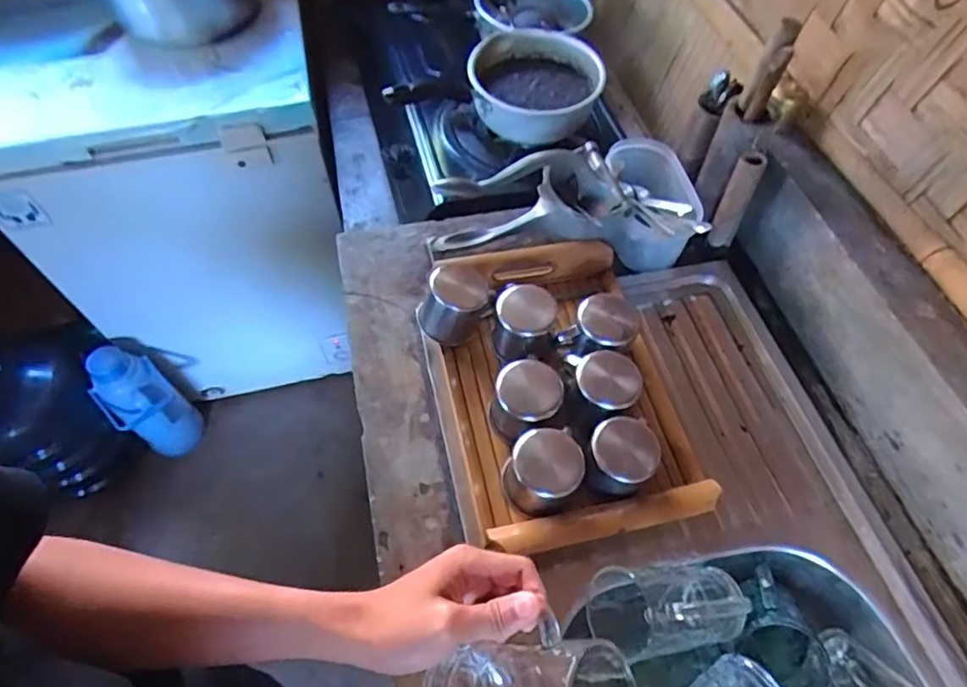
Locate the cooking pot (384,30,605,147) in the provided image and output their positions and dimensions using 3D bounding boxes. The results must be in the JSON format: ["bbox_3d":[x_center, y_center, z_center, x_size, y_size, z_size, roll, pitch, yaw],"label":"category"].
[{"bbox_3d":[0.021,-0.373,0.862,0.297,0.109,0.193,-4,57,-3],"label":"cooking pot"}]

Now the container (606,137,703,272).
[{"bbox_3d":[0.213,-0.183,0.764,0.105,0.068,0.168,2,57,1],"label":"container"}]

